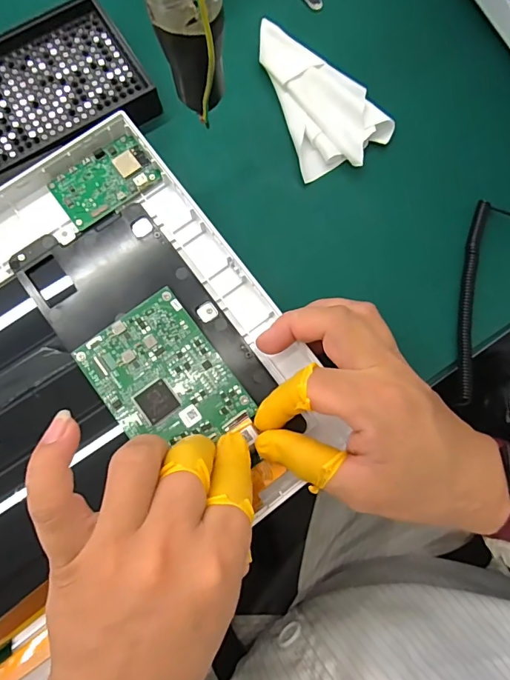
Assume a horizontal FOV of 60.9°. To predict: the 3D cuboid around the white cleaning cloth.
[{"bbox_3d":[0.049,-0.174,0.307,0.067,0.016,0.111,-18,80,-5],"label":"white cleaning cloth"}]

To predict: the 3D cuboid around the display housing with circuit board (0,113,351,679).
[{"bbox_3d":[-0.130,0.040,0.257,0.305,0.022,0.244,-35,82,-7],"label":"display housing with circuit board"}]

